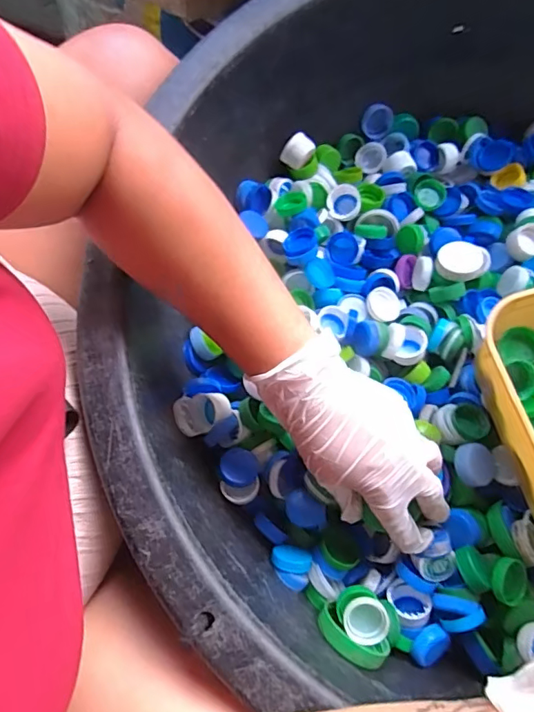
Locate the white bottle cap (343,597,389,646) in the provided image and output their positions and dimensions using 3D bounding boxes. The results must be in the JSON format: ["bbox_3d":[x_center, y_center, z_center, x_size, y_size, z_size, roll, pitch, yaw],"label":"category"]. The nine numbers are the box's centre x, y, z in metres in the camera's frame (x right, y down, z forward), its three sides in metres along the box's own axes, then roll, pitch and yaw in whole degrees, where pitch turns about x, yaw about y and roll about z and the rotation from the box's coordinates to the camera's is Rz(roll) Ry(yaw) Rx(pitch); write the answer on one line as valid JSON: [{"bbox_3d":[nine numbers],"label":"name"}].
[{"bbox_3d":[0.070,0.189,0.345,0.030,0.018,0.030,-1,75,2],"label":"white bottle cap"}]

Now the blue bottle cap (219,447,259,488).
[{"bbox_3d":[-0.022,0.088,0.383,0.029,0.011,0.030,-1,75,2],"label":"blue bottle cap"}]

